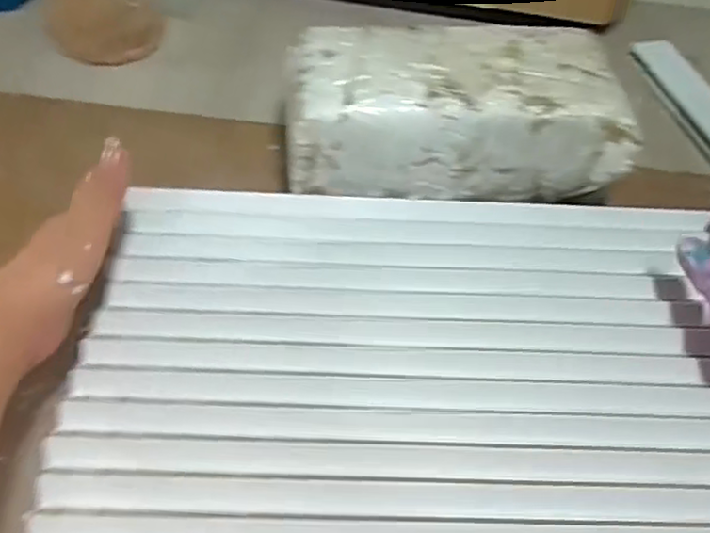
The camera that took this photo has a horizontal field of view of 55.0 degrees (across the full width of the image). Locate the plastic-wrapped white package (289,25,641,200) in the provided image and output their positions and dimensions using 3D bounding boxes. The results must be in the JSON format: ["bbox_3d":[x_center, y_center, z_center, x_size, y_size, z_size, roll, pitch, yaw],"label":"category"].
[{"bbox_3d":[0.071,-0.104,0.507,0.237,0.110,0.111,-2,52,-6],"label":"plastic-wrapped white package"}]

